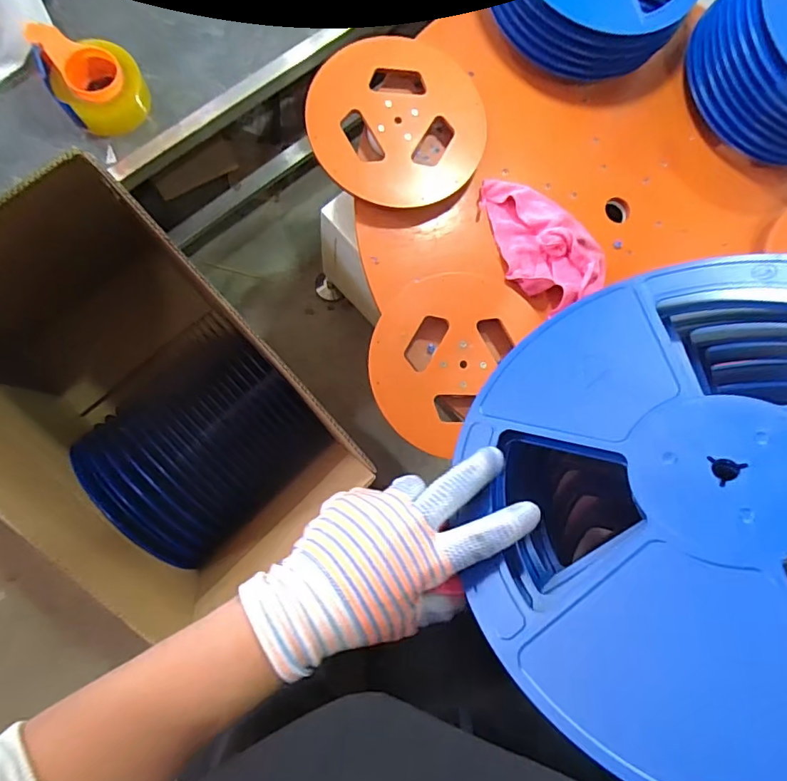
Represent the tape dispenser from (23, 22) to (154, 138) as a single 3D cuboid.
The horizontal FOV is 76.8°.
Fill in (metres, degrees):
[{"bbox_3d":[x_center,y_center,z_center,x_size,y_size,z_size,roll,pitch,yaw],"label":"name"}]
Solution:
[{"bbox_3d":[-0.478,-0.496,0.782,0.130,0.066,0.169,-38,90,-9],"label":"tape dispenser"}]

